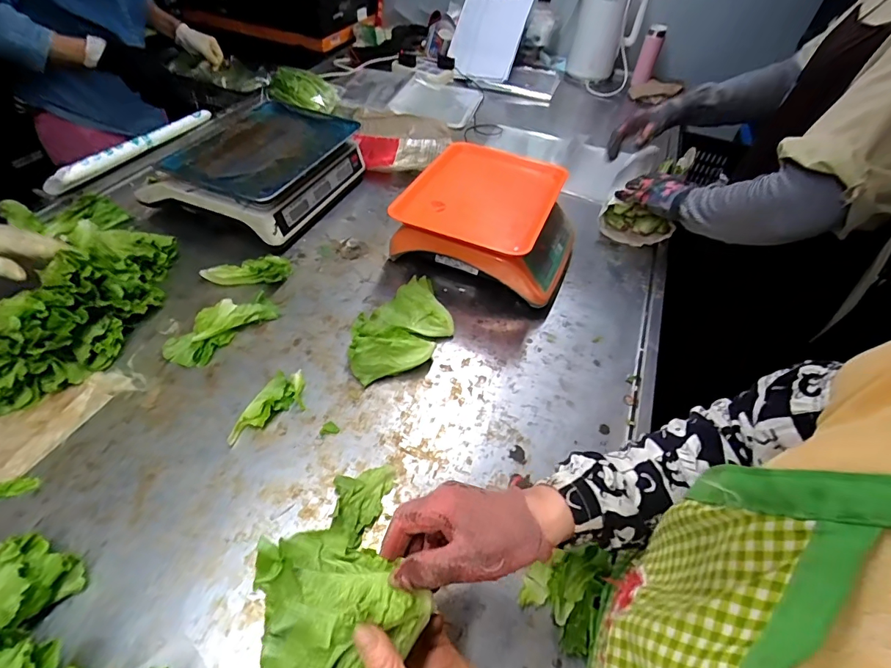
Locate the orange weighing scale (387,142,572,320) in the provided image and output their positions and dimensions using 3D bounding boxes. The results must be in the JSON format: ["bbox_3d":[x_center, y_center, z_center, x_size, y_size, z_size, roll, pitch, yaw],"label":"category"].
[{"bbox_3d":[0.085,-0.204,0.777,0.296,0.162,0.299,17,48,10],"label":"orange weighing scale"}]

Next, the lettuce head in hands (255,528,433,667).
[{"bbox_3d":[-0.069,0.224,0.305,0.114,0.048,0.170,-7,49,-12],"label":"lettuce head in hands"}]

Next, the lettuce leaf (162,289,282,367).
[{"bbox_3d":[-0.335,-0.018,0.653,0.079,0.033,0.158,33,53,23],"label":"lettuce leaf"}]

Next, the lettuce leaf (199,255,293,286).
[{"bbox_3d":[-0.329,-0.103,0.725,0.139,0.042,0.036,2,47,-4],"label":"lettuce leaf"}]

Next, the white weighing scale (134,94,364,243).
[{"bbox_3d":[-0.368,-0.328,0.883,0.291,0.112,0.341,18,48,11],"label":"white weighing scale"}]

